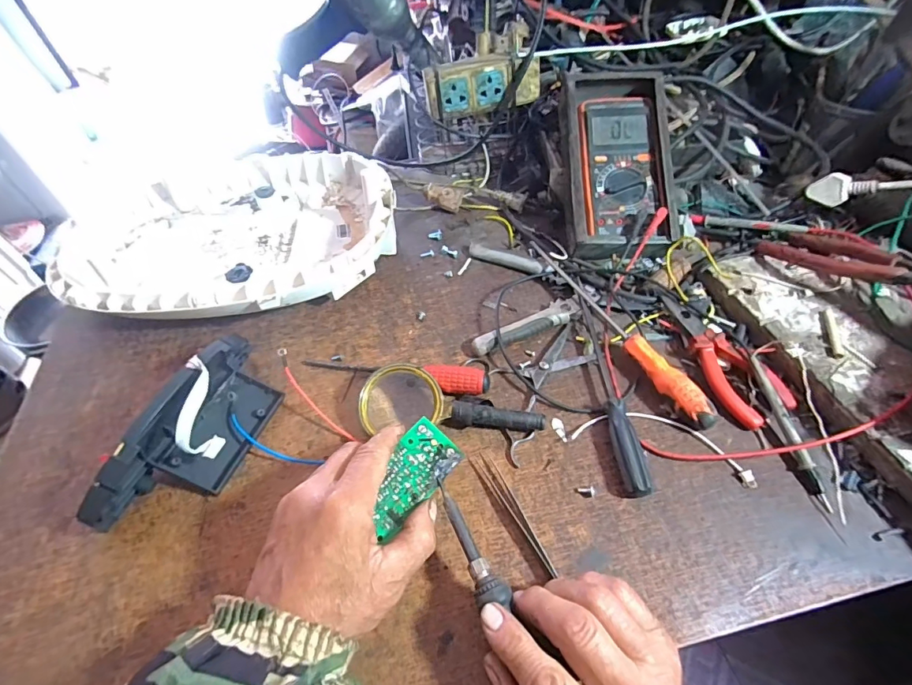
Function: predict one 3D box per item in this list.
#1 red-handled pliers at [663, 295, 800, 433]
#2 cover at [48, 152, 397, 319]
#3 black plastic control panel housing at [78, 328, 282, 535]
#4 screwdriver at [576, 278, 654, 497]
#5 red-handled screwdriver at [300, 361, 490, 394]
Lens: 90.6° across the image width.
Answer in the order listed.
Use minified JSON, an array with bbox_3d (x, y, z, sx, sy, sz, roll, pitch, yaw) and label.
[{"bbox_3d":[0.239,0.009,0.402,0.053,0.021,0.135,-12,50,-4],"label":"red-handled pliers"},{"bbox_3d":[-0.241,-0.113,0.509,0.340,0.069,0.256,-3,50,3],"label":"cover"},{"bbox_3d":[-0.197,0.063,0.344,0.063,0.075,0.164,12,52,15],"label":"black plastic control panel housing"},{"bbox_3d":[0.135,0.030,0.394,0.024,0.020,0.212,-3,50,3],"label":"screwdriver"},{"bbox_3d":[-0.056,0.029,0.399,0.171,0.021,0.023,4,51,9],"label":"red-handled screwdriver"}]

